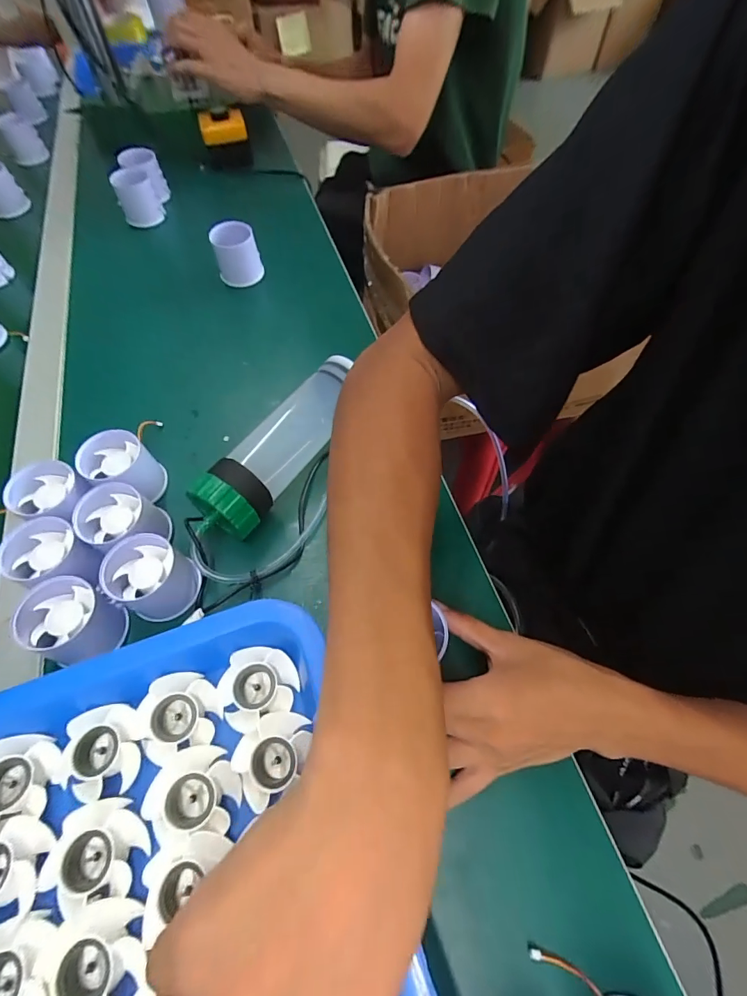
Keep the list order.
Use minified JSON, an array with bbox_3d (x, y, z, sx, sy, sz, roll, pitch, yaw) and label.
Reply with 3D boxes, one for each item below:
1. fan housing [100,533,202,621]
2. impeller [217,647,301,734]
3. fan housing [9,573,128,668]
[{"bbox_3d":[-0.168,0.061,0.323,0.051,0.051,0.051,-1,61,1],"label":"fan housing"},{"bbox_3d":[-0.066,0.105,0.239,0.041,0.012,0.040,-1,61,1],"label":"impeller"},{"bbox_3d":[-0.216,0.089,0.304,0.052,0.043,0.052,33,67,18],"label":"fan housing"}]

